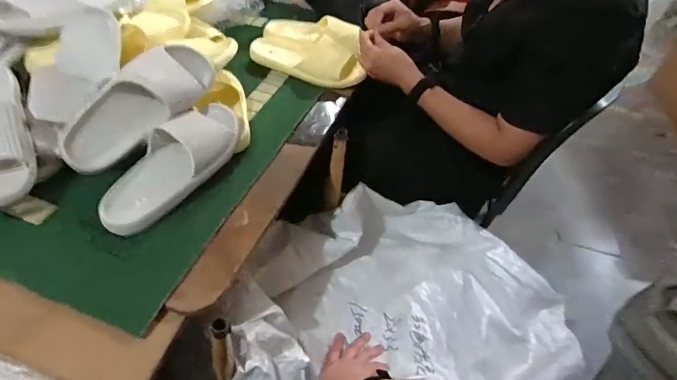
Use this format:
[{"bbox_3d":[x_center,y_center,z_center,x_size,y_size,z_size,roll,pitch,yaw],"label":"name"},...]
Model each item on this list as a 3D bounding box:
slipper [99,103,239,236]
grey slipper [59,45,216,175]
[{"bbox_3d":[-0.237,-0.047,0.662,0.098,0.069,0.273,25,52,18],"label":"slipper"},{"bbox_3d":[-0.309,-0.135,0.693,0.104,0.099,0.263,36,56,26],"label":"grey slipper"}]

